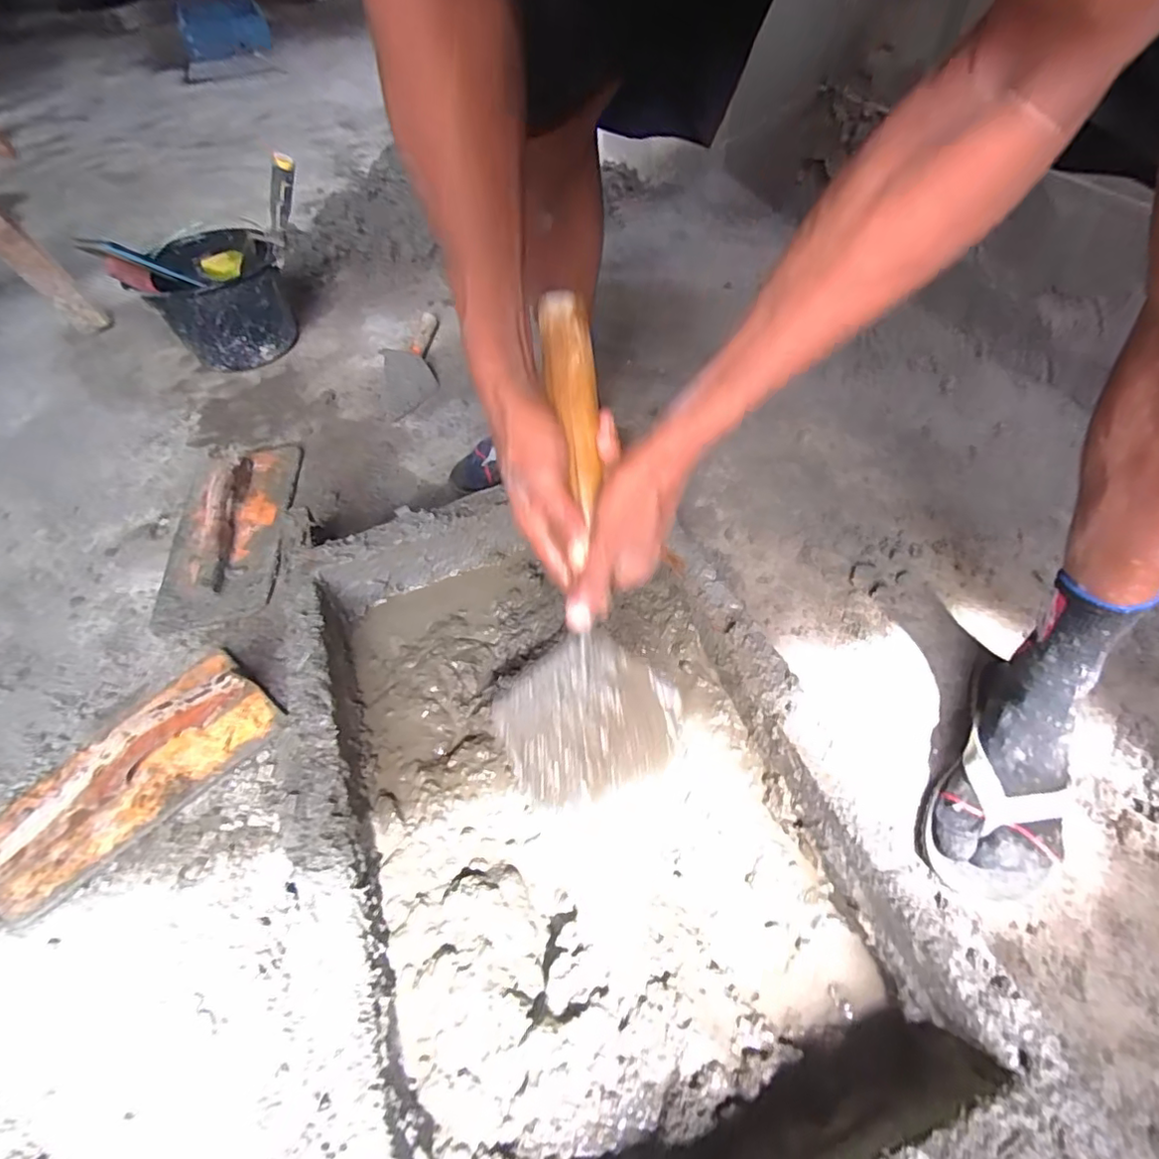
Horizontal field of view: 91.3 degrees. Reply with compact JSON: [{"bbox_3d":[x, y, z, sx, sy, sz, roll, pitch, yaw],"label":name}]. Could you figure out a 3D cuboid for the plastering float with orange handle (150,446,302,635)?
[{"bbox_3d":[-0.508,-0.089,0.821,0.175,0.055,0.354,-14,52,-6],"label":"plastering float with orange handle"}]

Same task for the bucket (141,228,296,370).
[{"bbox_3d":[-0.673,-0.523,1.073,0.201,0.208,0.223,-34,56,-19],"label":"bucket"}]

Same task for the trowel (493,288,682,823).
[{"bbox_3d":[0.010,-0.009,0.404,0.139,0.363,0.070,-4,8,-24],"label":"trowel"}]

